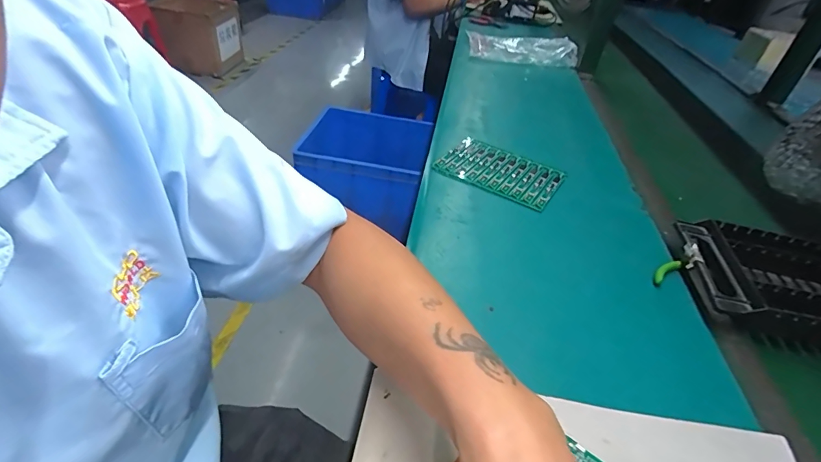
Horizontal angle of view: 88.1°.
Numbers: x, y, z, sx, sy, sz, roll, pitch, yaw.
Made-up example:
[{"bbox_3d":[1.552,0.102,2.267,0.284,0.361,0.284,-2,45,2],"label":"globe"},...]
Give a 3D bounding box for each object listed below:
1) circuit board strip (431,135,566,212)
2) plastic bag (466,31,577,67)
[{"bbox_3d":[0.127,-0.087,0.602,0.164,0.010,0.109,26,42,24],"label":"circuit board strip"},{"bbox_3d":[0.281,-0.479,1.106,0.260,0.042,0.196,5,38,-2],"label":"plastic bag"}]

